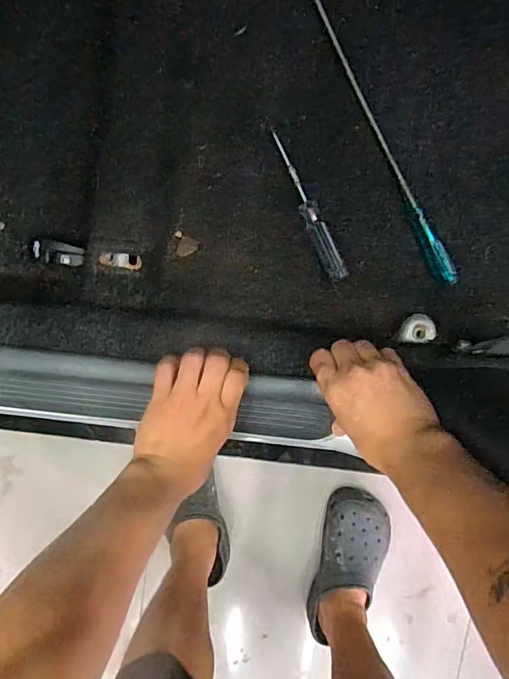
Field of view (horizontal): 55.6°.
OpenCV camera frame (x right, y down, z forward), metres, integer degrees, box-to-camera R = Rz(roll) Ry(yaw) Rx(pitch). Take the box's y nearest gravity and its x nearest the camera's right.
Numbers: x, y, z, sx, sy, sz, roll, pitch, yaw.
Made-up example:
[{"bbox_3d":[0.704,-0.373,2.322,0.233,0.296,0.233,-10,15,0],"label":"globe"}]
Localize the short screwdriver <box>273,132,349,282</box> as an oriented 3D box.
[{"bbox_3d":[0.066,-0.161,0.592,0.027,0.029,0.188,-24,98,2],"label":"short screwdriver"}]

